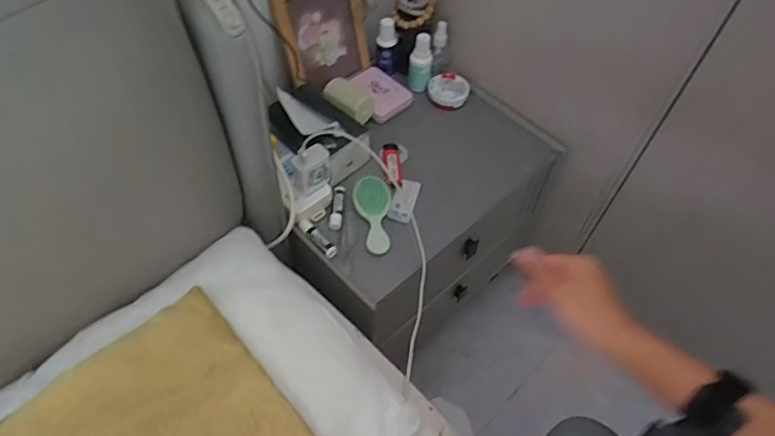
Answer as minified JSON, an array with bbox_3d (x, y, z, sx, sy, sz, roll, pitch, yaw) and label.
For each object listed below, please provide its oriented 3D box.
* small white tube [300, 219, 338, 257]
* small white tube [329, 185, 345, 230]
[{"bbox_3d":[-0.096,0.027,0.738,0.020,0.016,0.068,-37,64,-25],"label":"small white tube"},{"bbox_3d":[-0.073,-0.016,0.773,0.018,0.013,0.069,3,55,-1],"label":"small white tube"}]

